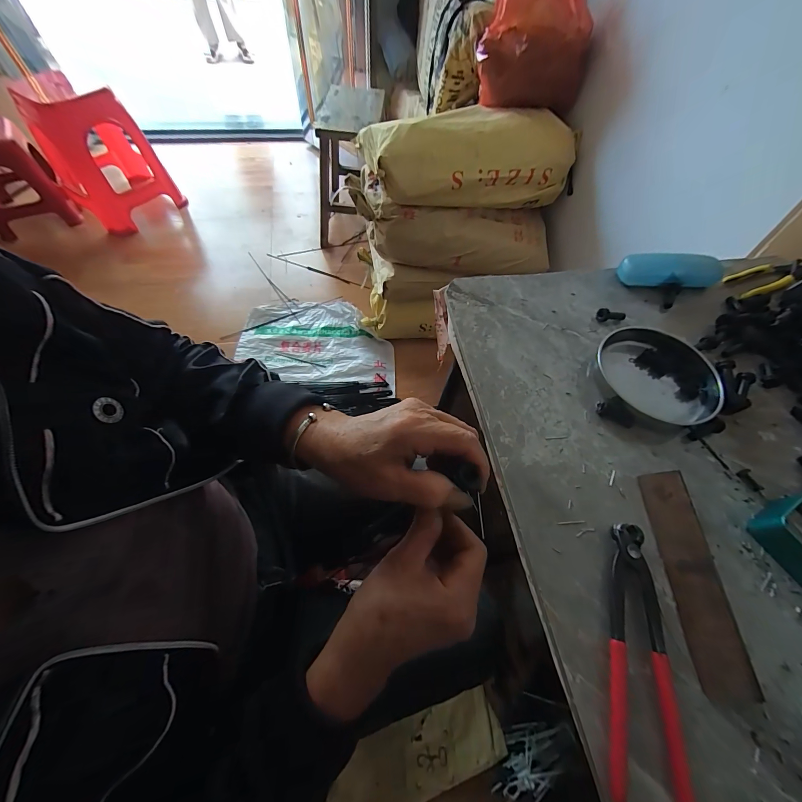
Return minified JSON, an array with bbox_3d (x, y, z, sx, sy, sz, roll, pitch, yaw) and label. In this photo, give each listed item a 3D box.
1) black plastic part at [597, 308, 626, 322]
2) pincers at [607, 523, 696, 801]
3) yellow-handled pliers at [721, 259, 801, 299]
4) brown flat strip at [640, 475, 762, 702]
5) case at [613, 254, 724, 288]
[{"bbox_3d":[0.295,-0.121,0.472,0.042,0.016,0.016,-9,63,-9],"label":"black plastic part"},{"bbox_3d":[0.199,0.206,0.282,0.051,0.016,0.193,15,62,4],"label":"pincers"},{"bbox_3d":[0.576,-0.194,0.525,0.156,0.020,0.051,-14,63,-11],"label":"yellow-handled pliers"},{"bbox_3d":[0.265,0.156,0.308,0.008,0.036,0.181,28,52,-37],"label":"brown flat strip"},{"bbox_3d":[0.411,-0.194,0.513,0.160,0.034,0.048,-3,61,-5],"label":"case"}]

